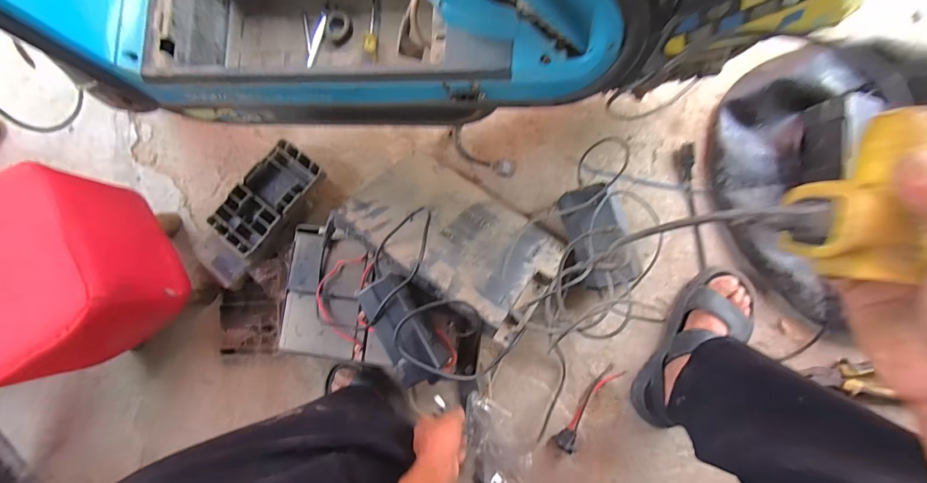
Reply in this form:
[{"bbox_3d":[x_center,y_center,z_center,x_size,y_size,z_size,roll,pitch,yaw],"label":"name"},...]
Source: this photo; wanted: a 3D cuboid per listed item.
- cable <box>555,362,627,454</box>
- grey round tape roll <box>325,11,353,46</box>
[{"bbox_3d":[0.217,0.284,0.690,0.031,0.035,0.162,36,89,8],"label":"cable"},{"bbox_3d":[-0.206,-0.350,0.664,0.042,0.020,0.043,-1,84,6],"label":"grey round tape roll"}]

